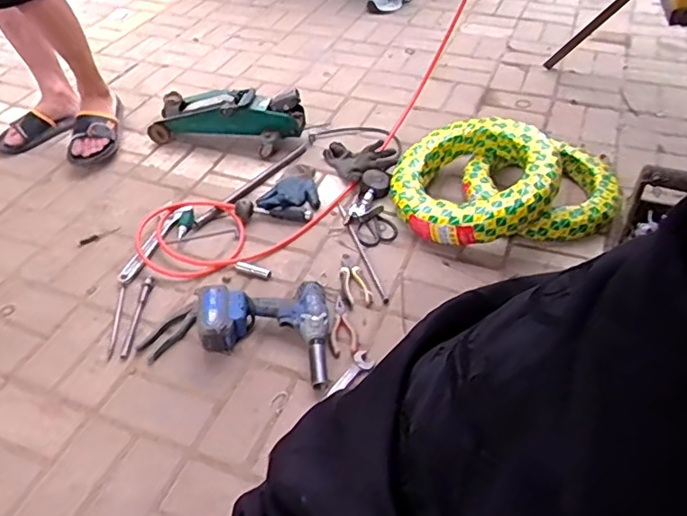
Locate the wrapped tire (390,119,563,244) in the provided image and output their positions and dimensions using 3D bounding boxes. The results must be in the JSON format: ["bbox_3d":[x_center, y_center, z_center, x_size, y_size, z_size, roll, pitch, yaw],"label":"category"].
[{"bbox_3d":[0.319,-0.191,1.391,0.395,0.100,0.395,0,48,23],"label":"wrapped tire"}]

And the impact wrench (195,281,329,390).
[{"bbox_3d":[-0.154,0.134,1.061,0.252,0.080,0.199,1,43,1],"label":"impact wrench"}]

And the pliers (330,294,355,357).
[{"bbox_3d":[-0.001,0.136,1.136,0.049,0.013,0.147,-1,43,-1],"label":"pliers"}]

